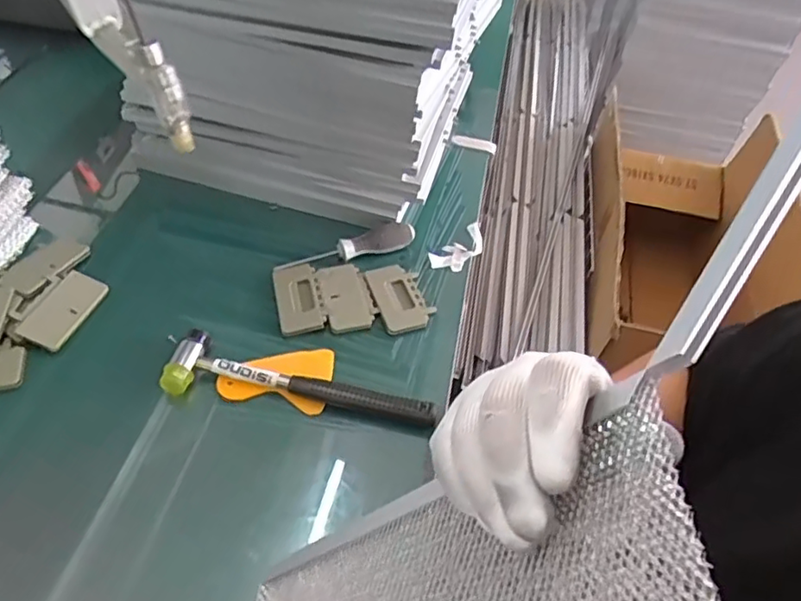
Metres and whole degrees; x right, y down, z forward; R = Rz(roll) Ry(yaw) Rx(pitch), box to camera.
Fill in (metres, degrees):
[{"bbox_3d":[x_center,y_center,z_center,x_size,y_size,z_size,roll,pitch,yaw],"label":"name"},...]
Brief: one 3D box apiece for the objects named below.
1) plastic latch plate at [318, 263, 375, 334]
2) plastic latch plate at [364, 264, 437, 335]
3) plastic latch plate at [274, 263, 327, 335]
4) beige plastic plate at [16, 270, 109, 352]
[{"bbox_3d":[-0.058,-0.007,0.634,0.046,0.009,0.091,-9,50,-12],"label":"plastic latch plate"},{"bbox_3d":[0.000,-0.004,0.636,0.054,0.008,0.087,-14,51,-16],"label":"plastic latch plate"},{"bbox_3d":[-0.104,-0.002,0.621,0.045,0.007,0.086,-9,50,-13],"label":"plastic latch plate"},{"bbox_3d":[-0.326,0.008,0.589,0.040,0.010,0.084,31,51,-10],"label":"beige plastic plate"}]

